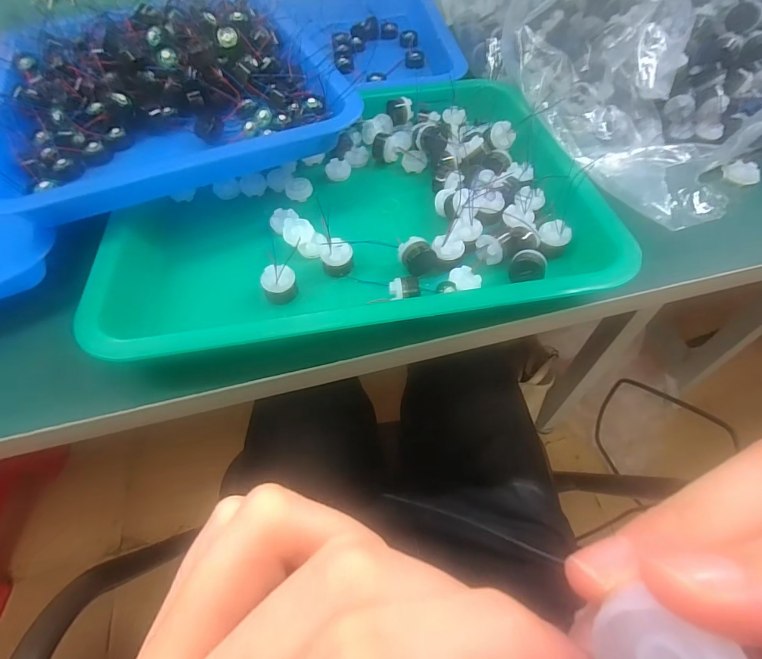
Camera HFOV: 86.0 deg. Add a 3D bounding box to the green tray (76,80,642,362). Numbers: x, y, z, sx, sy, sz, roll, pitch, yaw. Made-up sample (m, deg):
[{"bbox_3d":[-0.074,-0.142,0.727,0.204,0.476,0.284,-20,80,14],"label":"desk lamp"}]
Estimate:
[{"bbox_3d":[-0.023,-0.101,0.308,0.336,0.035,0.252,-10,55,-6],"label":"green tray"}]

